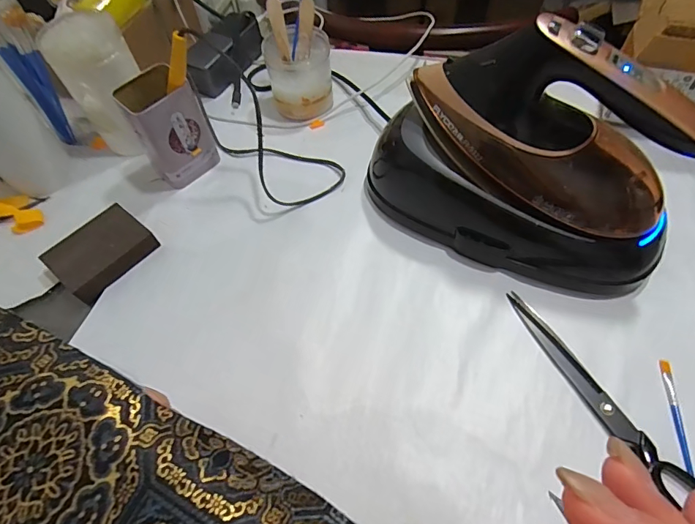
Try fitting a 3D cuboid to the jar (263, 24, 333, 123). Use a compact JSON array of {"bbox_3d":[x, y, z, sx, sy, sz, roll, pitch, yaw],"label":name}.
[{"bbox_3d":[-0.062,-0.248,0.567,0.081,0.091,0.076,-2,58,3],"label":"jar"}]

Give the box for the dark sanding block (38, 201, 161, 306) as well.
[{"bbox_3d":[-0.273,-0.013,0.474,0.076,0.029,0.098,33,65,22],"label":"dark sanding block"}]

